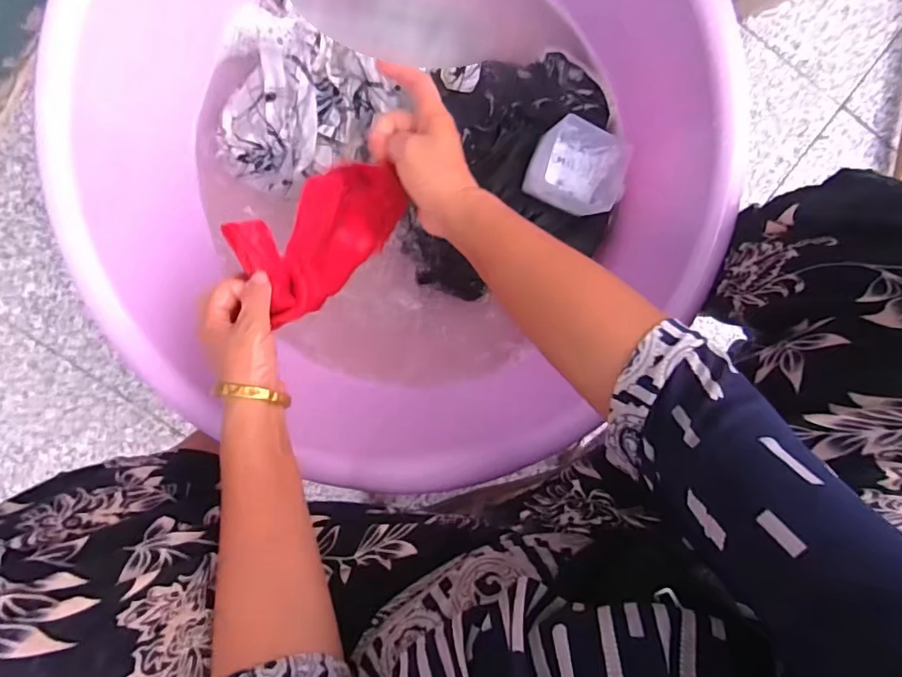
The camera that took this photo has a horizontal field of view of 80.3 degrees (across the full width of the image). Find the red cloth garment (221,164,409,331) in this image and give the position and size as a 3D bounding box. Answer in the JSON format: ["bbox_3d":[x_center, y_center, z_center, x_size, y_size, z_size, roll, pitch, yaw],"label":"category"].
[{"bbox_3d":[-0.104,-0.090,0.459,0.147,0.027,0.090,-34,100,-11],"label":"red cloth garment"}]

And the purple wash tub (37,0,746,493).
[{"bbox_3d":[-0.056,-0.172,0.523,0.546,0.210,0.510,0,99,1],"label":"purple wash tub"}]

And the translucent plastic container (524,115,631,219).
[{"bbox_3d":[0.130,-0.174,0.546,0.091,0.051,0.084,22,99,-3],"label":"translucent plastic container"}]

